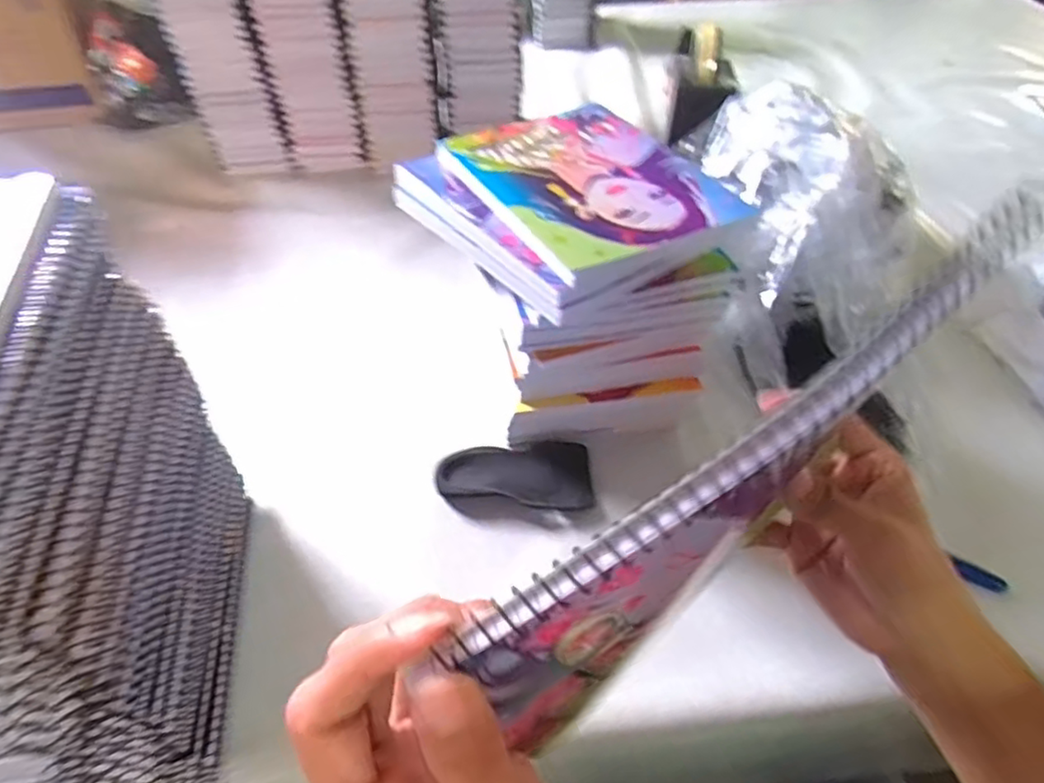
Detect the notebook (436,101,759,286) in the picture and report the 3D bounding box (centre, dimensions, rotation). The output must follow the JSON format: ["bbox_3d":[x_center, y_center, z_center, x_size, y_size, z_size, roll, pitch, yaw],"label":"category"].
[{"bbox_3d":[0.044,-0.153,0.461,0.147,0.013,0.200,-24,52,-18],"label":"notebook"}]

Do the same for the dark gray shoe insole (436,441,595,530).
[{"bbox_3d":[-0.005,0.067,0.506,0.116,0.019,0.071,-1,48,1],"label":"dark gray shoe insole"}]

